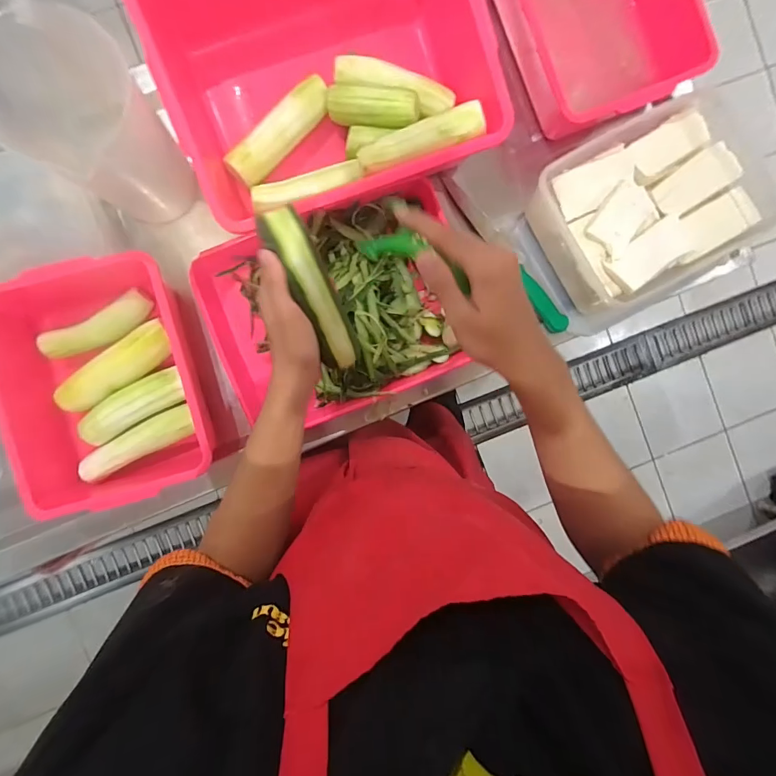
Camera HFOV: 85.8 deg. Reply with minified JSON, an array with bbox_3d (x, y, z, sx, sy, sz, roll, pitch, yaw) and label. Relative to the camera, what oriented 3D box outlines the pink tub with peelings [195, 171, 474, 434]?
[{"bbox_3d":[-0.069,-0.110,0.596,0.350,0.078,0.277,-19,93,-4],"label":"pink tub with peelings"}]

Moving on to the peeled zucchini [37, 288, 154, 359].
[{"bbox_3d":[-0.401,-0.083,0.576,0.152,0.040,0.041,-31,96,-10],"label":"peeled zucchini"}]

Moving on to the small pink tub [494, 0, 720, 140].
[{"bbox_3d":[0.290,-0.542,0.599,0.220,0.099,0.286,-25,93,-3],"label":"small pink tub"}]

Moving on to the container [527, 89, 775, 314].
[{"bbox_3d":[0.368,-0.246,0.592,0.262,0.084,0.250,-28,93,-3],"label":"container"}]

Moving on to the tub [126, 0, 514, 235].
[{"bbox_3d":[-0.076,-0.422,0.563,0.391,0.181,0.324,-18,93,-4],"label":"tub"}]

